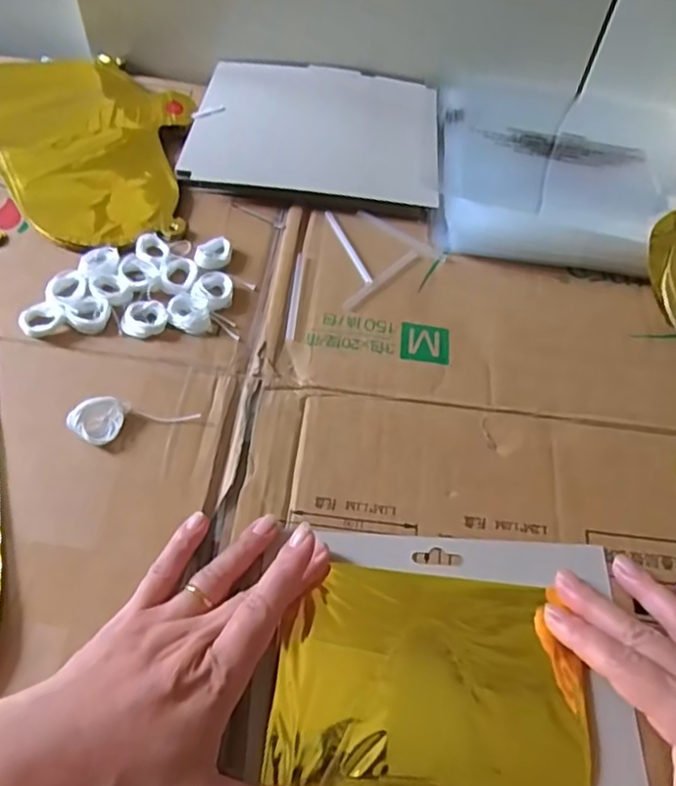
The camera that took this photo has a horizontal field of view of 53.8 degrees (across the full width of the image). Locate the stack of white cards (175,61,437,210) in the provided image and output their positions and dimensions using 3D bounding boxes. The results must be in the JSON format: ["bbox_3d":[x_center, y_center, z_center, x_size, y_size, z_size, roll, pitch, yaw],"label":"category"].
[{"bbox_3d":[-0.017,-0.221,0.555,0.195,0.015,0.163,6,55,-1],"label":"stack of white cards"}]

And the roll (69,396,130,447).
[{"bbox_3d":[-0.140,0.015,0.396,0.024,0.014,0.034,35,59,18],"label":"roll"}]

